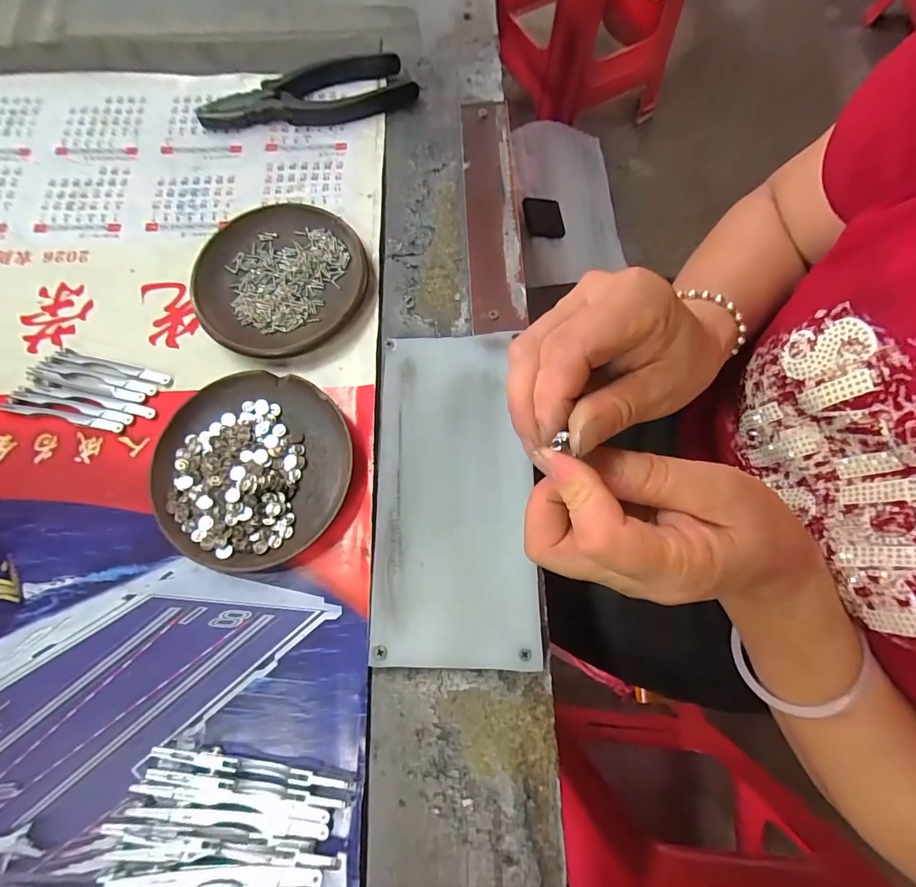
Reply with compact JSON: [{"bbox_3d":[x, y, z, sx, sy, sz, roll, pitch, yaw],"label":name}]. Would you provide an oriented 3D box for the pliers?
[{"bbox_3d":[-0.115,-0.271,0.346,0.161,0.017,0.049,-9,74,-2],"label":"pliers"}]

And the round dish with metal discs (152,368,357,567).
[{"bbox_3d":[-0.122,0.013,0.267,0.111,0.019,0.114,0,74,1],"label":"round dish with metal discs"}]

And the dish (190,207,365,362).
[{"bbox_3d":[-0.120,-0.109,0.304,0.111,0.016,0.112,0,74,1],"label":"dish"}]

